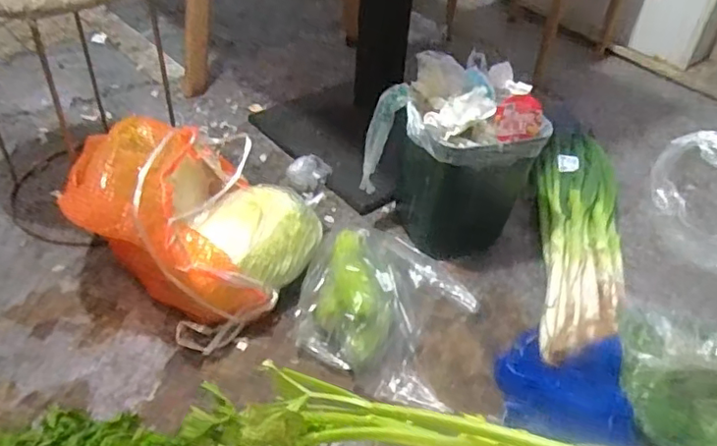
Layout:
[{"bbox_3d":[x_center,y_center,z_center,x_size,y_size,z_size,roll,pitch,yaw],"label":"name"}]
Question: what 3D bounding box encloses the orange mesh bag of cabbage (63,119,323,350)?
[{"bbox_3d":[-0.264,-0.001,0.979,0.331,0.287,0.274,22,43,17],"label":"orange mesh bag of cabbage"}]

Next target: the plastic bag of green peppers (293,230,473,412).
[{"bbox_3d":[0.048,0.128,0.987,0.275,0.108,0.291,12,41,7],"label":"plastic bag of green peppers"}]

